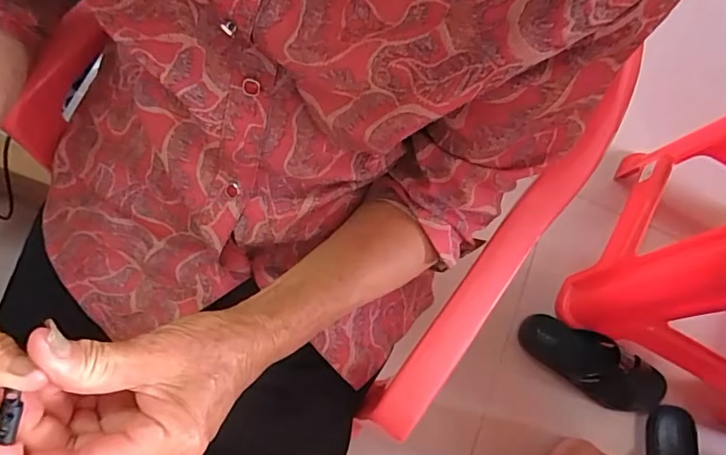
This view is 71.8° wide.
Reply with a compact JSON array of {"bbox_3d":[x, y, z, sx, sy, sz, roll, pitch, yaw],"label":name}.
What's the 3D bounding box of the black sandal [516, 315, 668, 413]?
[{"bbox_3d":[0.386,0.231,0.850,0.250,0.057,0.102,28,72,5],"label":"black sandal"}]

